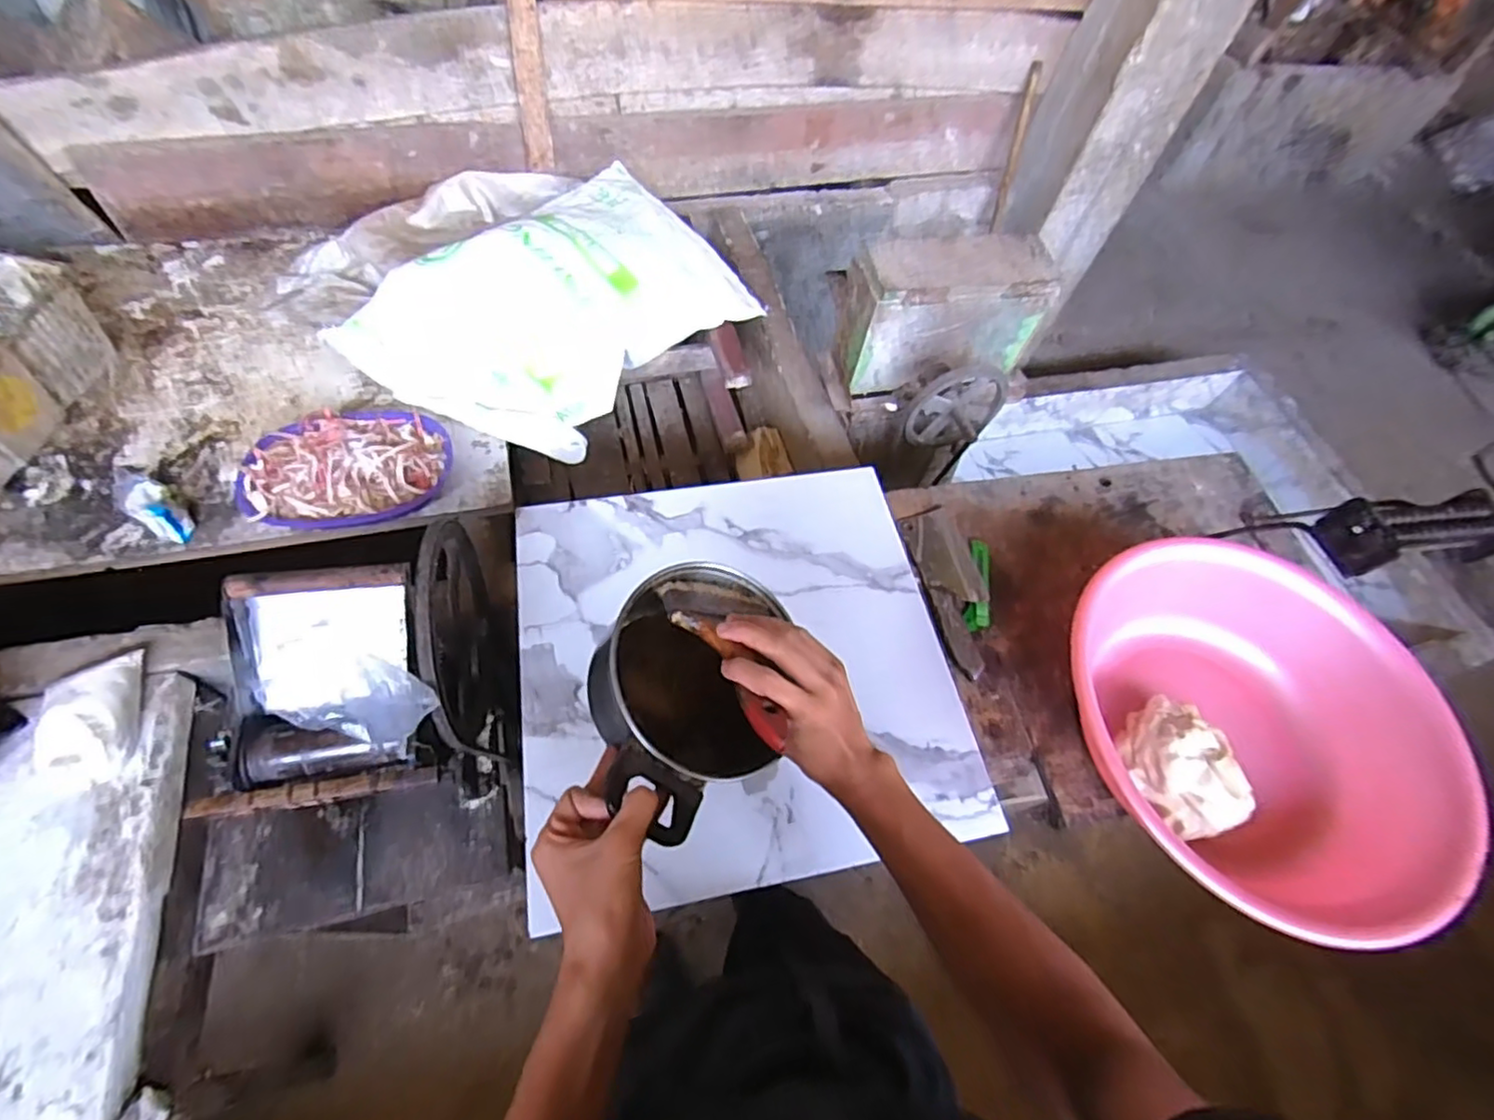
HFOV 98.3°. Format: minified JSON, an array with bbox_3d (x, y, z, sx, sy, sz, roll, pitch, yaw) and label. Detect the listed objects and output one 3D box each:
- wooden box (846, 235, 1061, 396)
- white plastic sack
[{"bbox_3d":[0.362,-0.461,1.209,0.358,0.221,0.152,-14,61,-16],"label":"wooden box"},{"bbox_3d":[-0.329,-0.486,1.197,0.452,0.187,0.685,33,60,13],"label":"white plastic sack"}]

